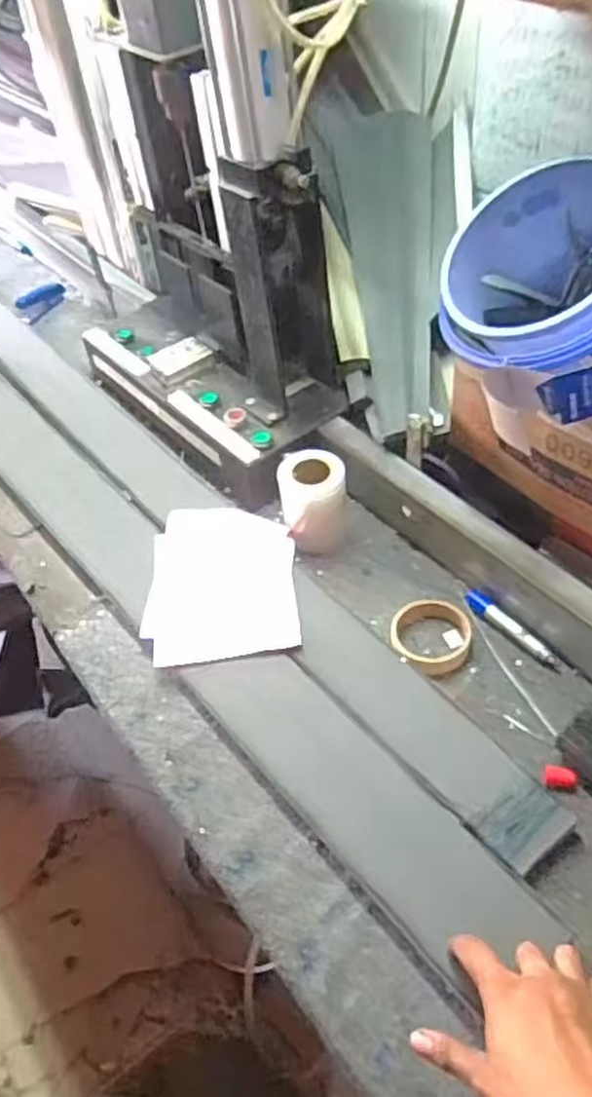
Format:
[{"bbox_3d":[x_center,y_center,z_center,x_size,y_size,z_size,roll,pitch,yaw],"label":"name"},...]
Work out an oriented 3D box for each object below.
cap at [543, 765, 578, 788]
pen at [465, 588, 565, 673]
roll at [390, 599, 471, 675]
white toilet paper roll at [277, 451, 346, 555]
[{"bbox_3d":[0.253,0.218,0.743,0.030,0.011,0.021,-1,46,6],"label":"cap"},{"bbox_3d":[0.238,0.090,0.863,0.023,0.018,0.135,-29,50,-19],"label":"pen"},{"bbox_3d":[0.150,0.097,0.865,0.085,0.019,0.087,-3,46,4],"label":"roll"},{"bbox_3d":[0.023,-0.055,0.963,0.081,0.111,0.075,-11,46,-3],"label":"white toilet paper roll"}]

